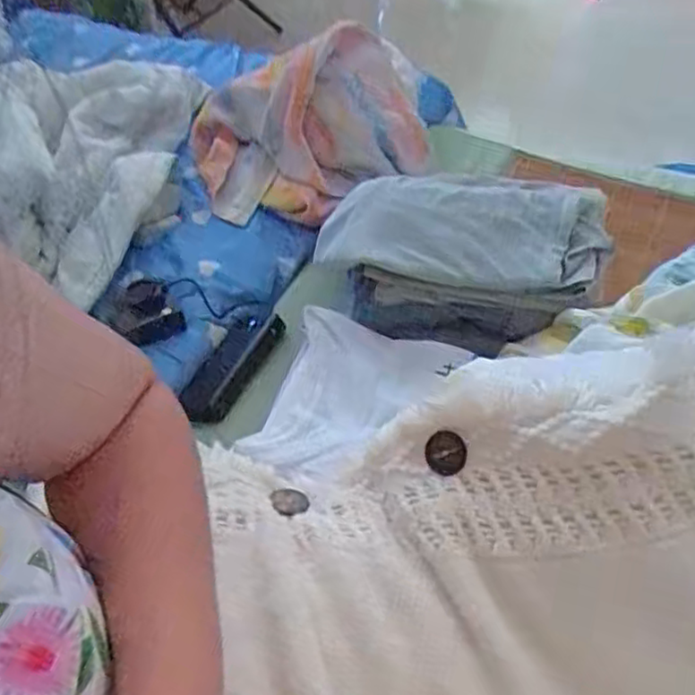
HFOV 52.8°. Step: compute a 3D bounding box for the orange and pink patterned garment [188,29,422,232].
[{"bbox_3d":[-0.056,-0.320,0.995,0.333,0.150,0.276,-8,47,-5],"label":"orange and pink patterned garment"}]

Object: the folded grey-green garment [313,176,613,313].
[{"bbox_3d":[0.127,-0.131,0.769,0.300,0.049,0.167,13,49,14],"label":"folded grey-green garment"}]

